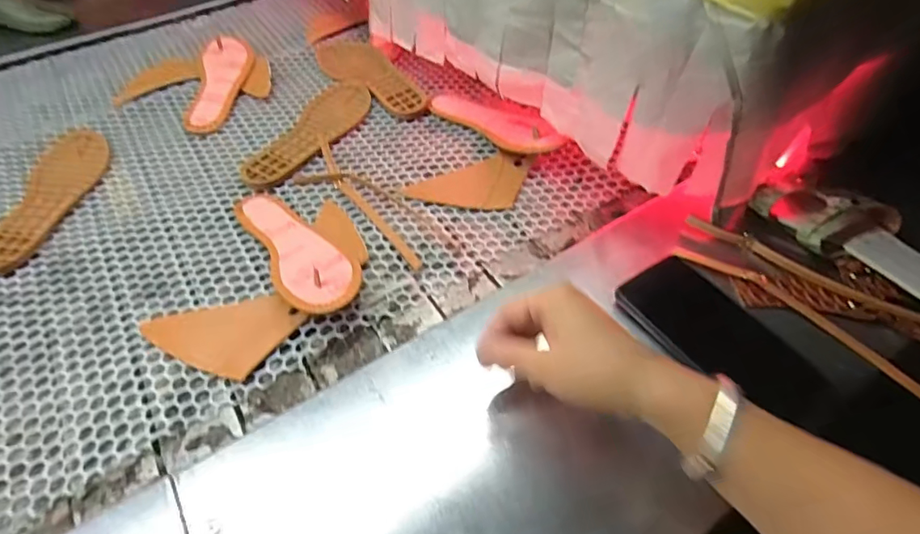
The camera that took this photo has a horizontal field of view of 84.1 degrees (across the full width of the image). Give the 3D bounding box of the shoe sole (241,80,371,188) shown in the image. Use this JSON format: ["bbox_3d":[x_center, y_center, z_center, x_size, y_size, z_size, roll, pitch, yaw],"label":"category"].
[{"bbox_3d":[-0.194,-0.182,0.678,0.085,0.008,0.235,17,53,15],"label":"shoe sole"}]

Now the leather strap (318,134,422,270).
[{"bbox_3d":[-0.112,-0.079,0.576,0.018,0.026,0.233,-28,55,-20],"label":"leather strap"}]

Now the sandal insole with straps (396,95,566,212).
[{"bbox_3d":[-0.002,-0.153,0.630,0.209,0.040,0.173,36,60,27],"label":"sandal insole with straps"}]

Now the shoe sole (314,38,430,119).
[{"bbox_3d":[-0.138,-0.287,0.759,0.090,0.011,0.247,-26,54,-19],"label":"shoe sole"}]

